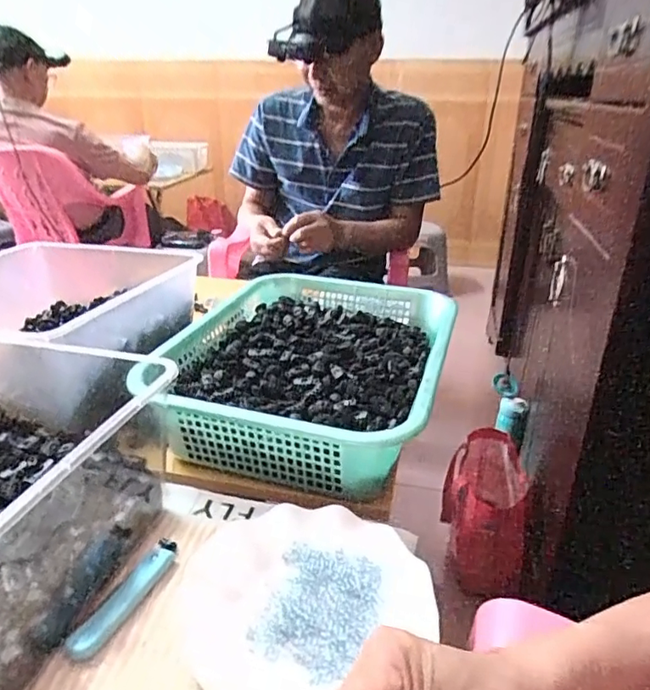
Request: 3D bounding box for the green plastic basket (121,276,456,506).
[{"bbox_3d":[-0.017,0.024,0.669,0.312,0.090,0.390,8,26,15],"label":"green plastic basket"}]

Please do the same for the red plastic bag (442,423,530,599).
[{"bbox_3d":[0.309,0.318,1.081,0.150,0.217,0.242,6,26,11],"label":"red plastic bag"}]

